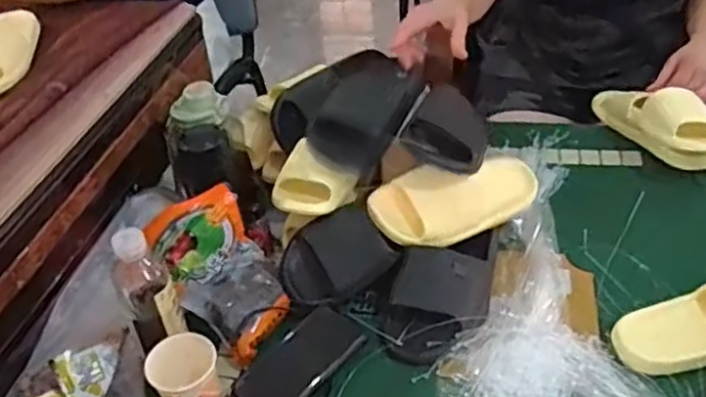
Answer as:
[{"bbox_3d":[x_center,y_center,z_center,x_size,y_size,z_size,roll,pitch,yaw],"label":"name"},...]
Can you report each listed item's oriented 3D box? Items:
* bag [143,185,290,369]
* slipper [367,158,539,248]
[{"bbox_3d":[-0.157,0.085,0.835,0.121,0.112,0.182,-30,44,-26],"label":"bag"},{"bbox_3d":[0.138,0.000,0.903,0.240,0.063,0.107,-11,80,-34],"label":"slipper"}]

